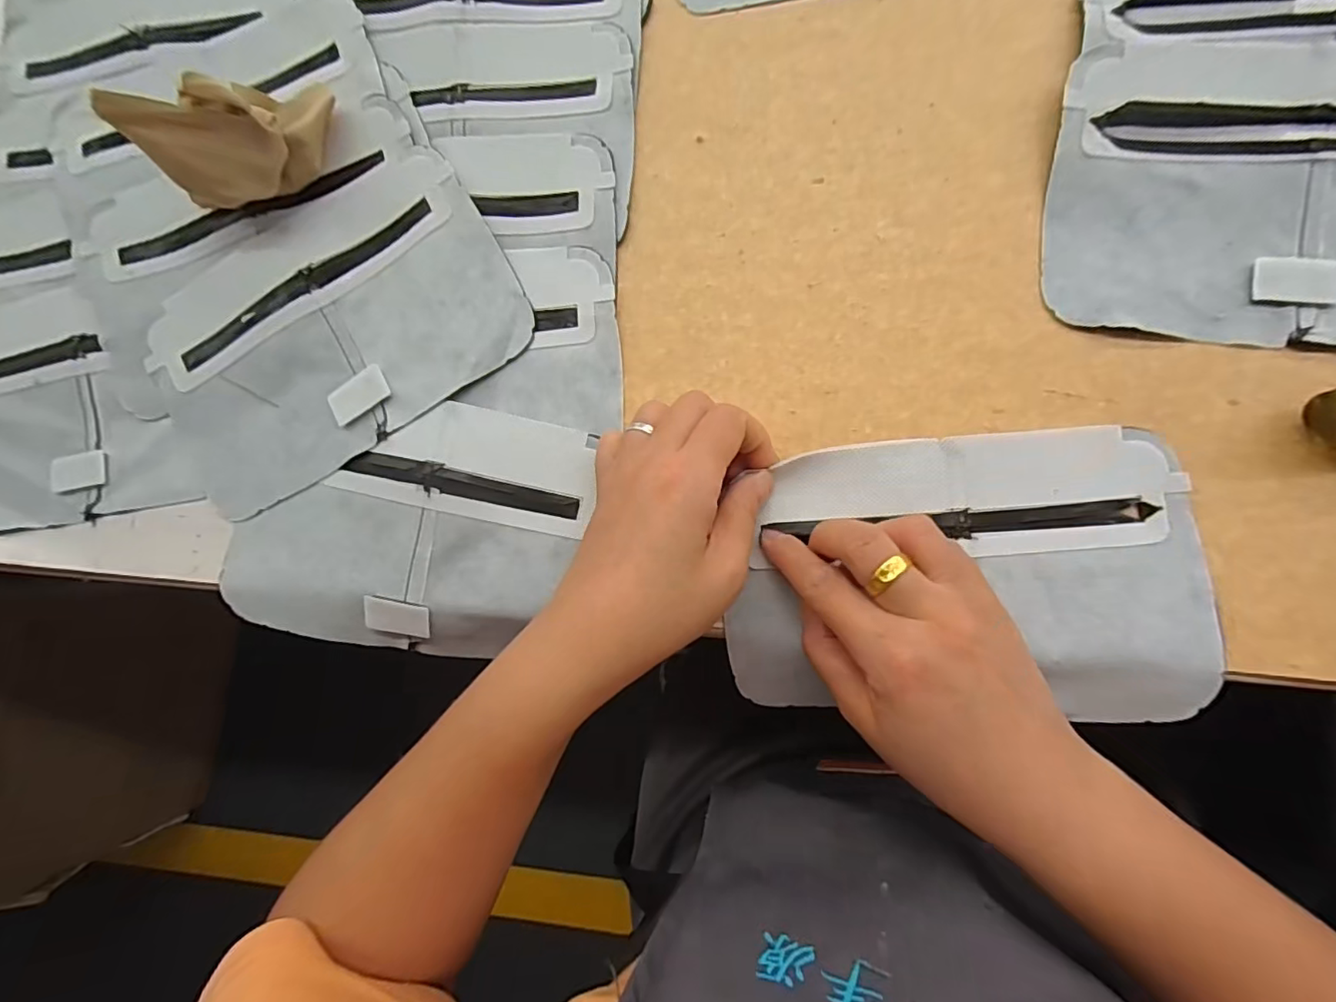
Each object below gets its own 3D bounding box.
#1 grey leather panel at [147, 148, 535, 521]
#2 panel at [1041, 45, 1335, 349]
[{"bbox_3d":[-0.172,-0.086,0.292,0.189,0.006,0.121,-31,83,5],"label":"grey leather panel"},{"bbox_3d":[0.268,-0.130,0.240,0.193,0.006,0.126,4,87,8],"label":"panel"}]

